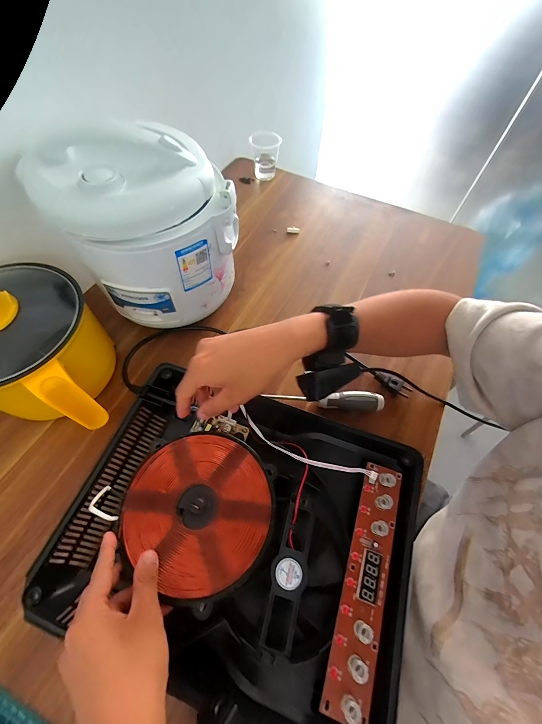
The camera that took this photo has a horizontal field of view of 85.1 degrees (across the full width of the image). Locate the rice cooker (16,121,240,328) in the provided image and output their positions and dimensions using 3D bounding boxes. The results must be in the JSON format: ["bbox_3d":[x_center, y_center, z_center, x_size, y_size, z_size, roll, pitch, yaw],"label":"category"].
[{"bbox_3d":[-0.159,-0.177,0.401,0.177,0.197,0.199,40,67,19],"label":"rice cooker"}]

